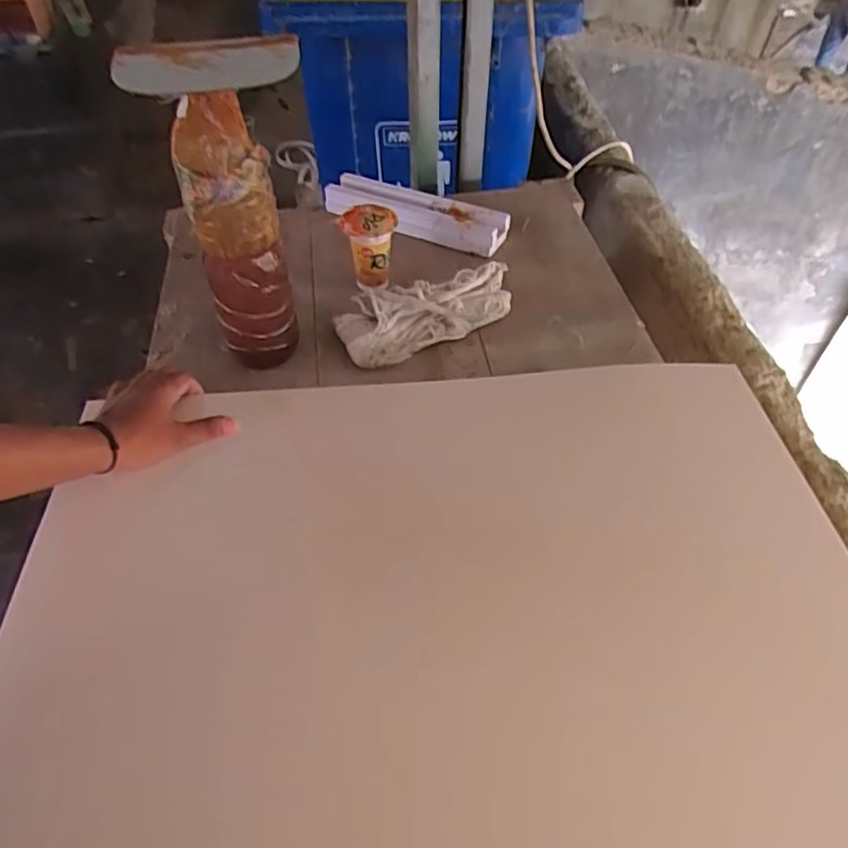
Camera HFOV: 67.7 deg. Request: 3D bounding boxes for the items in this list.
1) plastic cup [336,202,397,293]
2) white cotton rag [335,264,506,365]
[{"bbox_3d":[-0.068,-0.220,0.807,0.071,0.100,0.061,-1,48,-1],"label":"plastic cup"},{"bbox_3d":[0.002,-0.135,0.753,0.210,0.064,0.090,-16,50,-14],"label":"white cotton rag"}]

